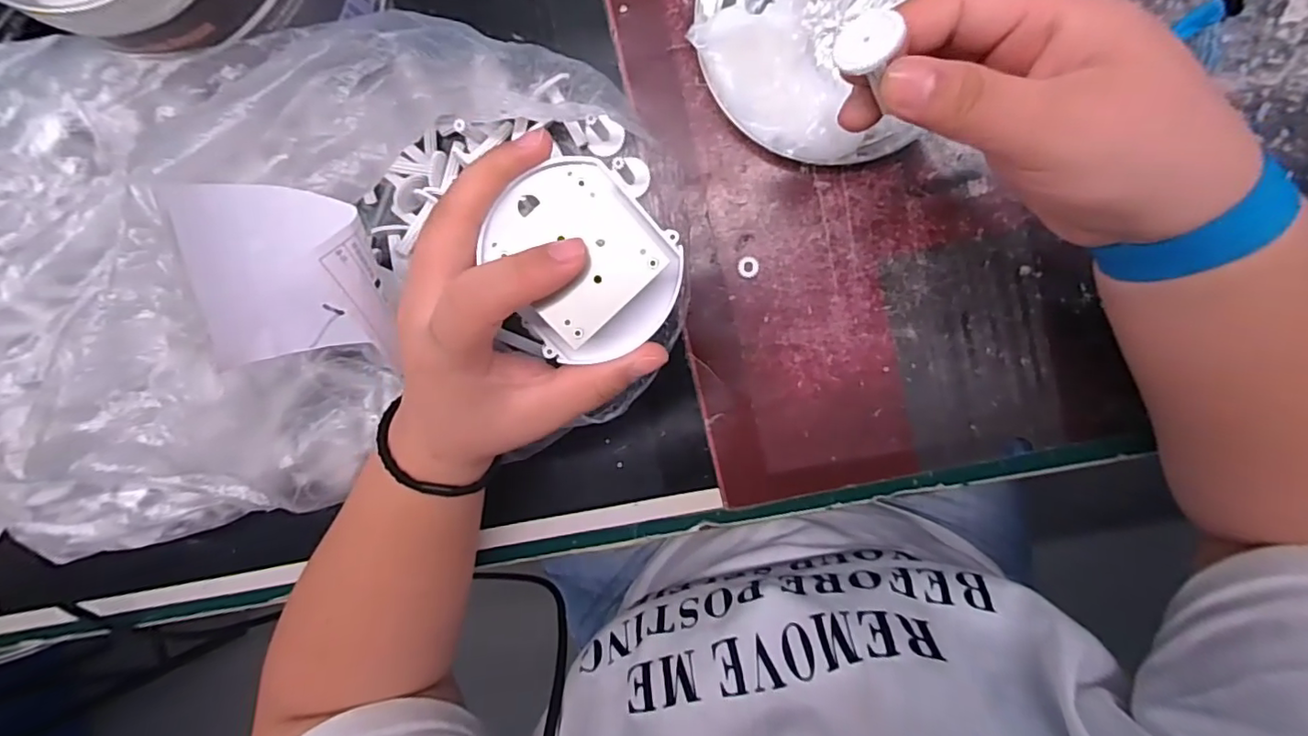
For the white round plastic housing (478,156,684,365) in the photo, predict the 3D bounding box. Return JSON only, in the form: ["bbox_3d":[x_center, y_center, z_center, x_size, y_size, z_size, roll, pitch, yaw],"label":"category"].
[{"bbox_3d":[-0.023,-0.037,0.198,0.056,0.029,0.065,-28,93,8],"label":"white round plastic housing"}]

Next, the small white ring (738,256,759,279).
[{"bbox_3d":[0.046,-0.050,0.286,0.010,0.004,0.011,1,96,6],"label":"small white ring"}]

